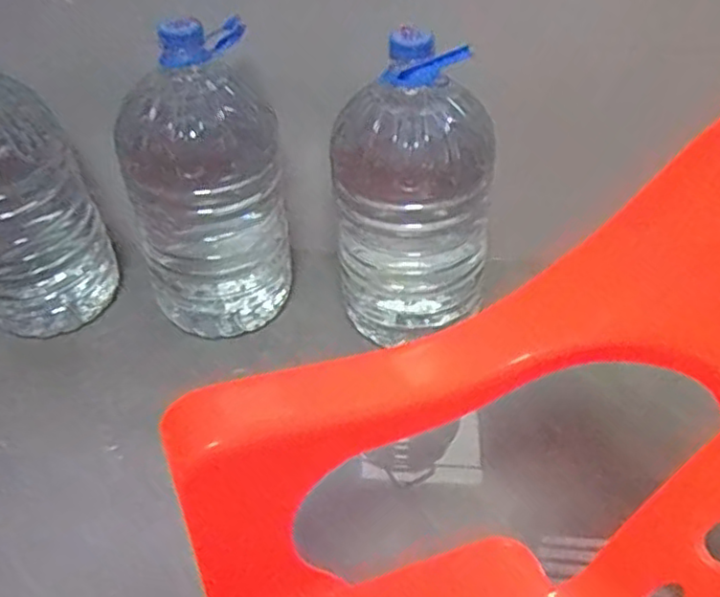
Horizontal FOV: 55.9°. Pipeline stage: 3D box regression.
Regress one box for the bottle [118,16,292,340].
[{"bbox_3d":[-0.235,-0.162,1.035,0.231,0.440,0.211,-17,52,-13],"label":"bottle"}]

